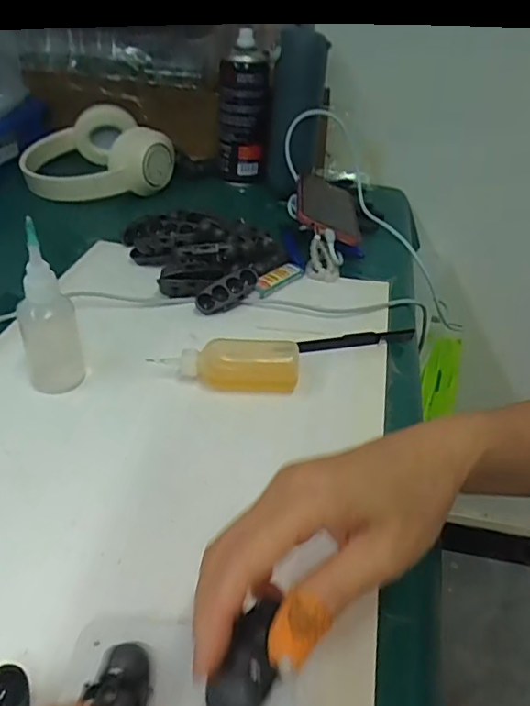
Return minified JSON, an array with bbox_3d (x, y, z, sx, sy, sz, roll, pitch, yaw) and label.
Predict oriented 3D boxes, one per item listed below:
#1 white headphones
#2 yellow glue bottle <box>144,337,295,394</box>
[{"bbox_3d":[-0.222,-0.267,0.709,0.172,0.063,0.178,-12,40,-21],"label":"white headphones"},{"bbox_3d":[-0.027,0.011,0.414,0.103,0.032,0.030,-1,37,-8],"label":"yellow glue bottle"}]

